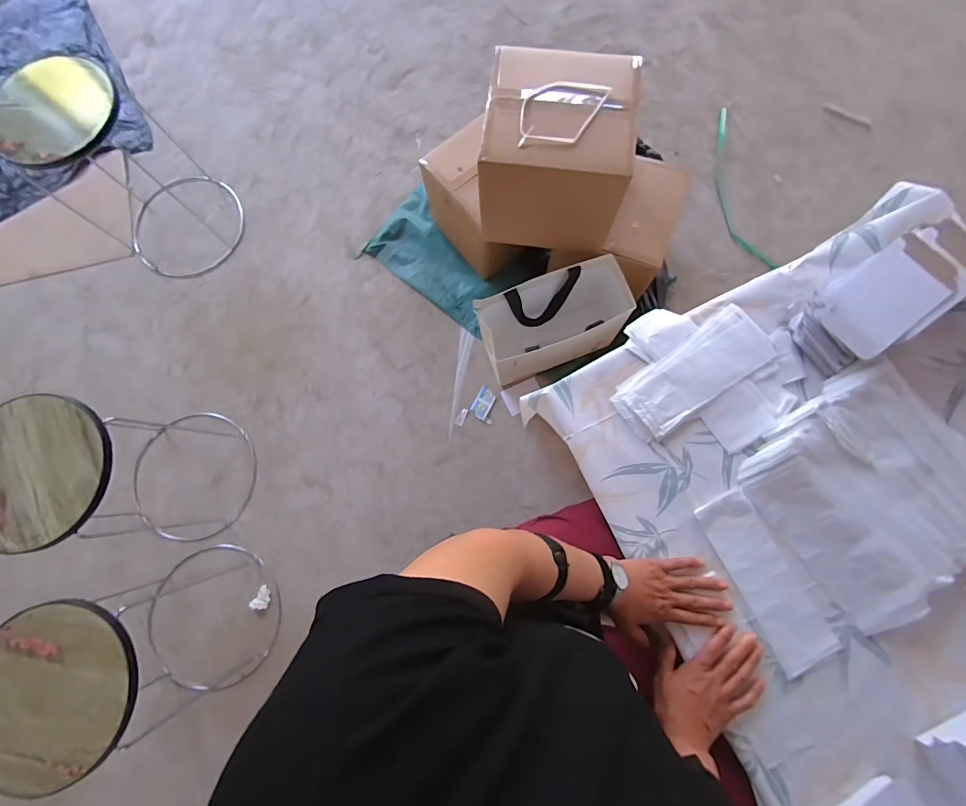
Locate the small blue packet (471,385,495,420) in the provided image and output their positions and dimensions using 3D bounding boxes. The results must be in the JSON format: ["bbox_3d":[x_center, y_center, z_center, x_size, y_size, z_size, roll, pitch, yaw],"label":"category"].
[{"bbox_3d":[0.003,0.000,1.195,0.050,0.006,0.090,26,78,6],"label":"small blue packet"}]

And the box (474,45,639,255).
[{"bbox_3d":[0.148,-0.521,0.884,0.282,0.248,0.253,6,79,3],"label":"box"}]

